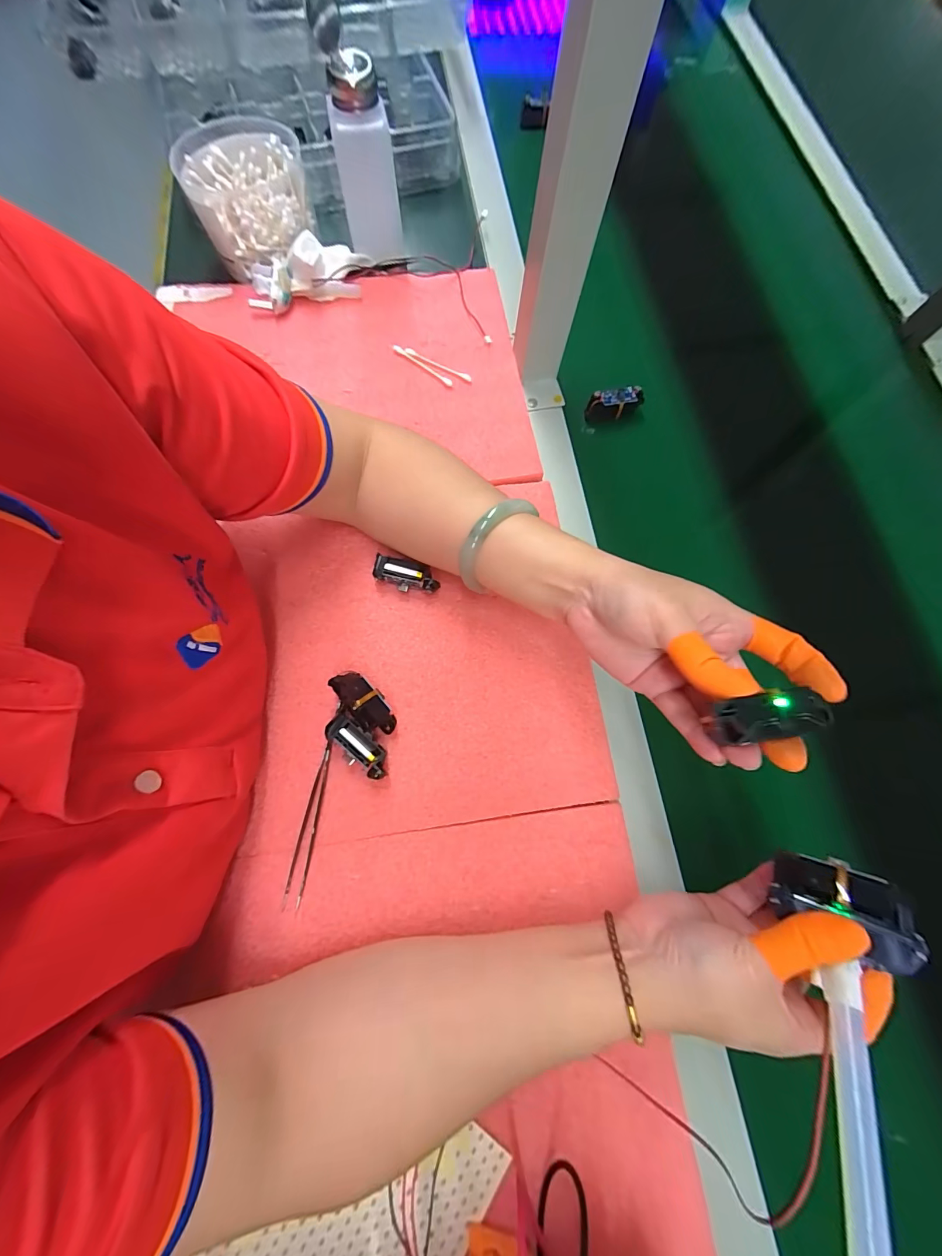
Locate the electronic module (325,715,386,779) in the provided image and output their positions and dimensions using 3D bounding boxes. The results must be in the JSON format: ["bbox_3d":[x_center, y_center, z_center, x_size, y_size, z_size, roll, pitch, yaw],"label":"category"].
[{"bbox_3d":[-0.079,0.085,0.287,0.051,0.021,0.021,42,77,10],"label":"electronic module"}]

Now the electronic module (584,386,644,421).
[{"bbox_3d":[0.140,-0.218,0.393,0.051,0.024,0.017,-9,74,-4],"label":"electronic module"}]

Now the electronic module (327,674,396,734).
[{"bbox_3d":[-0.077,0.055,0.291,0.024,0.016,0.056,-44,93,-12],"label":"electronic module"}]

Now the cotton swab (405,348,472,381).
[{"bbox_3d":[-0.032,-0.258,0.391,0.073,0.004,0.007,30,75,7],"label":"cotton swab"}]

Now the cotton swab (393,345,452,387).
[{"bbox_3d":[-0.047,-0.256,0.390,0.073,0.004,0.007,39,77,9],"label":"cotton swab"}]

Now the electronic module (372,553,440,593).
[{"bbox_3d":[-0.052,-0.041,0.325,0.054,0.020,0.020,22,75,5],"label":"electronic module"}]

